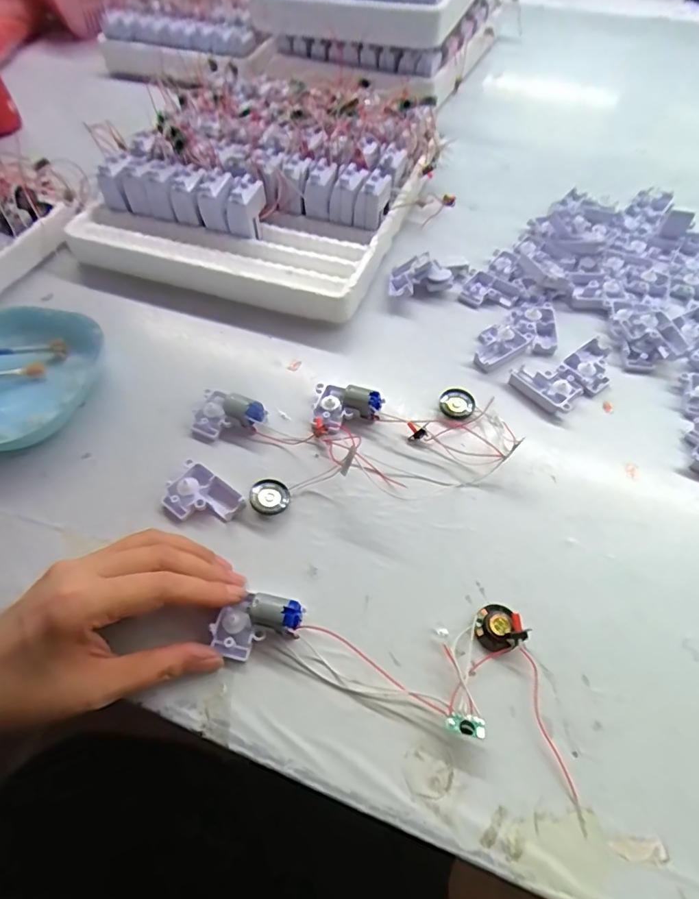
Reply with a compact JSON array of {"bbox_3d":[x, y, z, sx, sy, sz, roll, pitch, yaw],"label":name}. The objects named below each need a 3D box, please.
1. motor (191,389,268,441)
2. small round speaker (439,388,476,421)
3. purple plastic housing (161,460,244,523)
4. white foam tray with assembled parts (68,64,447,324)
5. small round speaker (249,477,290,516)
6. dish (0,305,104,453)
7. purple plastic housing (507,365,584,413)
[{"bbox_3d":[-0.090,-0.023,0.354,0.052,0.022,0.034,20,57,14],"label":"motor"},{"bbox_3d":[0.081,-0.034,0.366,0.026,0.006,0.027,0,55,0],"label":"small round speaker"},{"bbox_3d":[-0.097,0.032,0.320,0.050,0.015,0.036,28,60,19],"label":"purple plastic housing"},{"bbox_3d":[-0.085,-0.273,0.486,0.291,0.084,0.299,17,56,12],"label":"white foam tray with assembled parts"},{"bbox_3d":[-0.052,0.031,0.321,0.025,0.006,0.026,8,53,-10],"label":"small round speaker"},{"bbox_3d":[-0.258,-0.056,0.371,0.117,0.028,0.121,7,55,6],"label":"dish"},{"bbox_3d":[0.152,-0.052,0.374,0.051,0.014,0.040,38,63,24],"label":"purple plastic housing"}]

